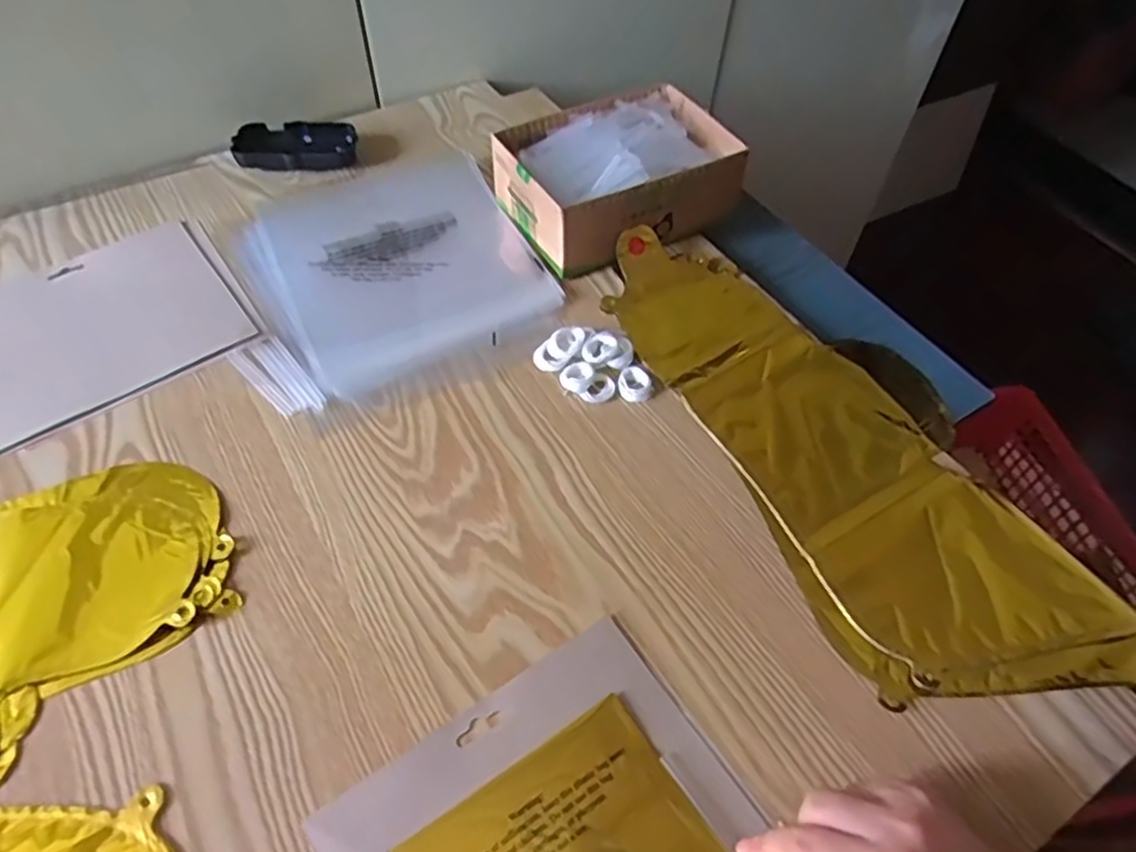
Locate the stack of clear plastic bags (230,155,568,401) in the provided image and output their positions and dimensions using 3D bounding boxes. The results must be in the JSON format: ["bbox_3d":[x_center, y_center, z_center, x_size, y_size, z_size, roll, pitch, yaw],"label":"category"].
[{"bbox_3d":[-0.146,-0.139,0.603,0.217,0.008,0.249,-22,57,-17],"label":"stack of clear plastic bags"}]

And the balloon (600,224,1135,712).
[{"bbox_3d":[0.192,-0.001,0.504,0.184,0.016,0.418,-20,57,-15],"label":"balloon"}]

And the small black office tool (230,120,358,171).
[{"bbox_3d":[-0.254,-0.260,0.674,0.107,0.024,0.050,-3,54,-4],"label":"small black office tool"}]

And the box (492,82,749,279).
[{"bbox_3d":[0.043,-0.214,0.618,0.183,0.072,0.139,-25,58,-18],"label":"box"}]

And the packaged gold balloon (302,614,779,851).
[{"bbox_3d":[-0.007,0.209,0.360,0.193,0.010,0.158,-29,59,-21],"label":"packaged gold balloon"}]

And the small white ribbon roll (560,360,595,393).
[{"bbox_3d":[0.007,-0.036,0.527,0.024,0.007,0.029,23,56,15],"label":"small white ribbon roll"}]

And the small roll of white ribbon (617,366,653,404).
[{"bbox_3d":[0.049,-0.030,0.529,0.025,0.006,0.030,7,54,3],"label":"small roll of white ribbon"}]

